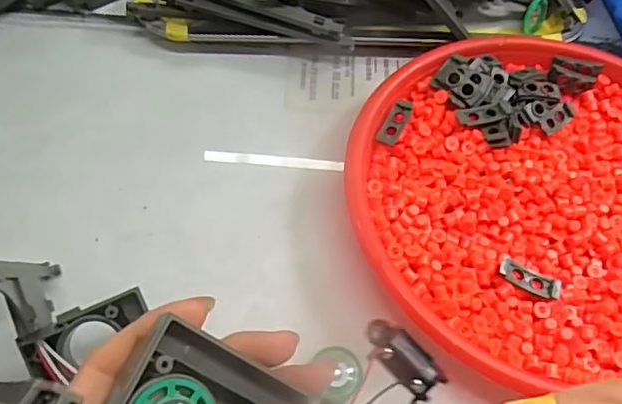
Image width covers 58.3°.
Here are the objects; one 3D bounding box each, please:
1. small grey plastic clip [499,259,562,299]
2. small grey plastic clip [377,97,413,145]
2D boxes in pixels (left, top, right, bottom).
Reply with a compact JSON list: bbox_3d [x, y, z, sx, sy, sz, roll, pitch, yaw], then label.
[{"bbox_3d":[0.122,0.044,0.310,0.036,0.009,0.014,23,61,10],"label":"small grey plastic clip"},{"bbox_3d":[0.055,-0.052,0.361,0.013,0.007,0.034,24,61,11],"label":"small grey plastic clip"}]

